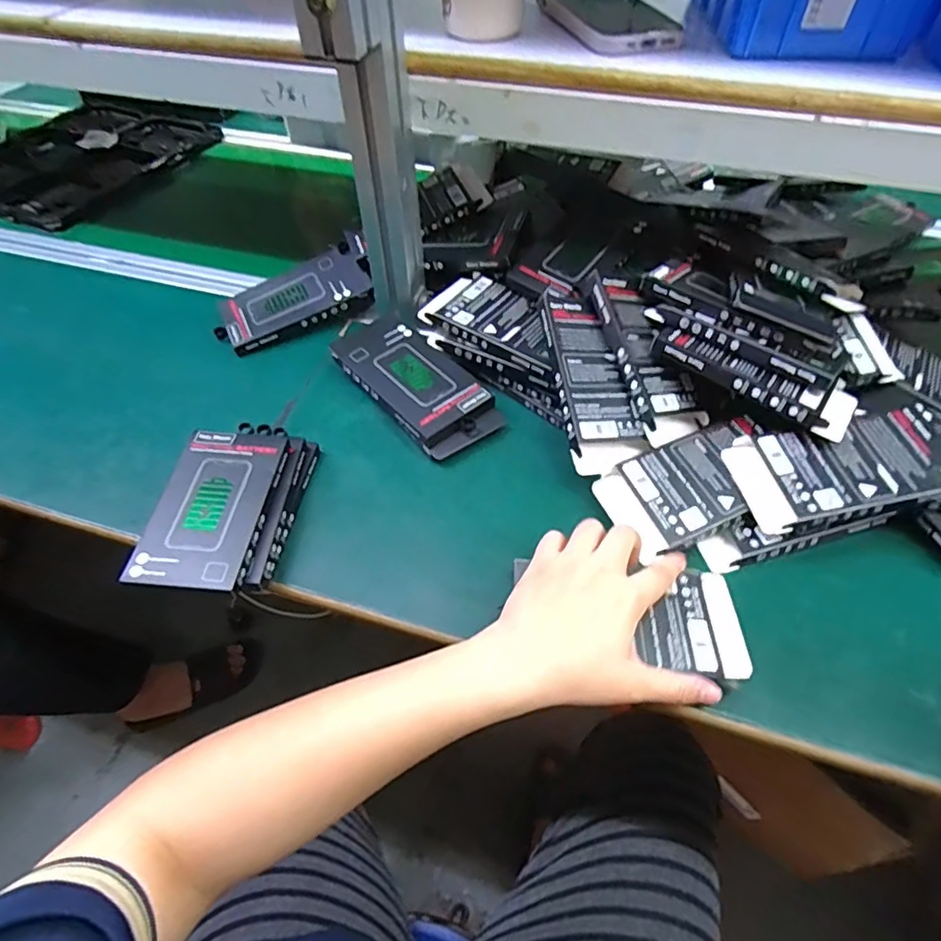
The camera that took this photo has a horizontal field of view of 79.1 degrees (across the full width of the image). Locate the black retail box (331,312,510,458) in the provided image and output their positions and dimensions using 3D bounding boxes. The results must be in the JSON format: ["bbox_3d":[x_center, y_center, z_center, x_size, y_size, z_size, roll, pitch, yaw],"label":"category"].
[{"bbox_3d":[-0.051,-0.081,0.524,0.081,0.027,0.167,-36,60,-25],"label":"black retail box"}]

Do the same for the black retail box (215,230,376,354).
[{"bbox_3d":[-0.186,-0.179,0.600,0.160,0.026,0.085,-29,65,-8],"label":"black retail box"}]

